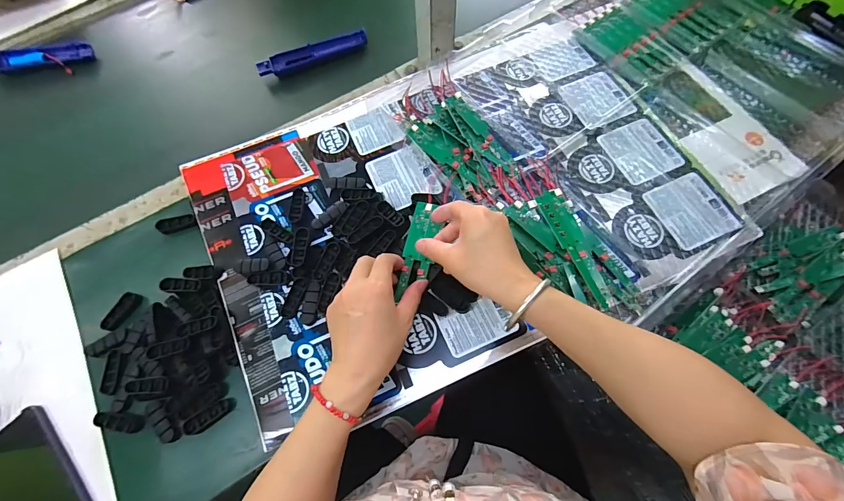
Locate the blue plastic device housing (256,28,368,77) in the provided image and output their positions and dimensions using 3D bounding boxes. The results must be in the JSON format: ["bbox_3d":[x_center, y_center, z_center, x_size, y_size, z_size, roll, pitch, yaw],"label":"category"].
[{"bbox_3d":[-0.170,-0.308,0.567,0.171,0.018,0.026,-19,68,-6],"label":"blue plastic device housing"}]

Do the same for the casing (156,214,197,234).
[{"bbox_3d":[-0.313,-0.034,0.463,0.047,0.011,0.017,-19,68,-6],"label":"casing"}]

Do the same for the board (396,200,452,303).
[{"bbox_3d":[-0.001,-0.003,0.410,0.033,0.008,0.106,12,78,7],"label":"board"}]

